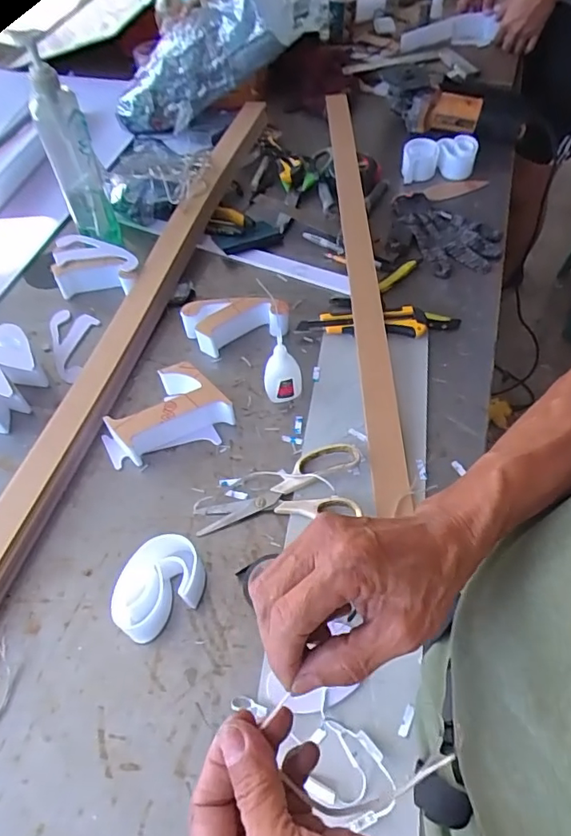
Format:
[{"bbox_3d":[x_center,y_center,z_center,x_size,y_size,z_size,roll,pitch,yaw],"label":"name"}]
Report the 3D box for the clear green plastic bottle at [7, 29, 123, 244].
[{"bbox_3d":[-0.294,-0.359,0.725,0.060,0.277,0.060,-15,56,-7],"label":"clear green plastic bottle"}]

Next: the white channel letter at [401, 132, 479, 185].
[{"bbox_3d":[0.267,-0.453,0.909,0.127,0.039,0.069,2,56,3],"label":"white channel letter"}]

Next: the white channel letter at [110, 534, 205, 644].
[{"bbox_3d":[-0.121,0.159,0.497,0.090,0.045,0.065,-37,61,-20],"label":"white channel letter"}]

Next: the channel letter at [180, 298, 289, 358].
[{"bbox_3d":[-0.066,-0.128,0.700,0.136,0.046,0.064,-13,55,-6],"label":"channel letter"}]

